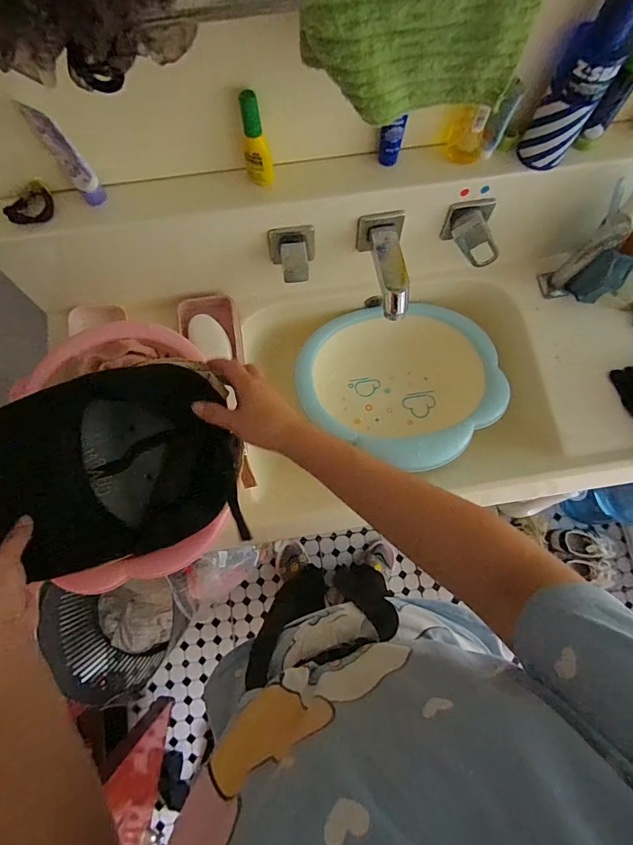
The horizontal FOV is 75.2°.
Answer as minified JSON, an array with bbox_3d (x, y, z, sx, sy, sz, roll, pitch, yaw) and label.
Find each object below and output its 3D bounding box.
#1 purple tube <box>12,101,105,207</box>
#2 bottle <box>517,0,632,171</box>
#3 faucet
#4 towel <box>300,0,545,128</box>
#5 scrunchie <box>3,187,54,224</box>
[{"bbox_3d":[-0.269,-0.287,0.448,0.025,0.114,0.036,-38,80,-8],"label":"purple tube"},{"bbox_3d":[0.272,-0.347,0.431,0.062,0.161,0.040,-13,78,-4],"label":"bottle"},{"bbox_3d":[0.092,-0.203,0.532,0.057,0.054,0.127,-8,77,-2],"label":"faucet"},{"bbox_3d":[0.080,-0.301,0.328,0.179,0.100,0.034,-12,78,-3],"label":"towel"},{"bbox_3d":[-0.334,-0.253,0.480,0.047,0.022,0.042,-16,78,-4],"label":"scrunchie"}]

